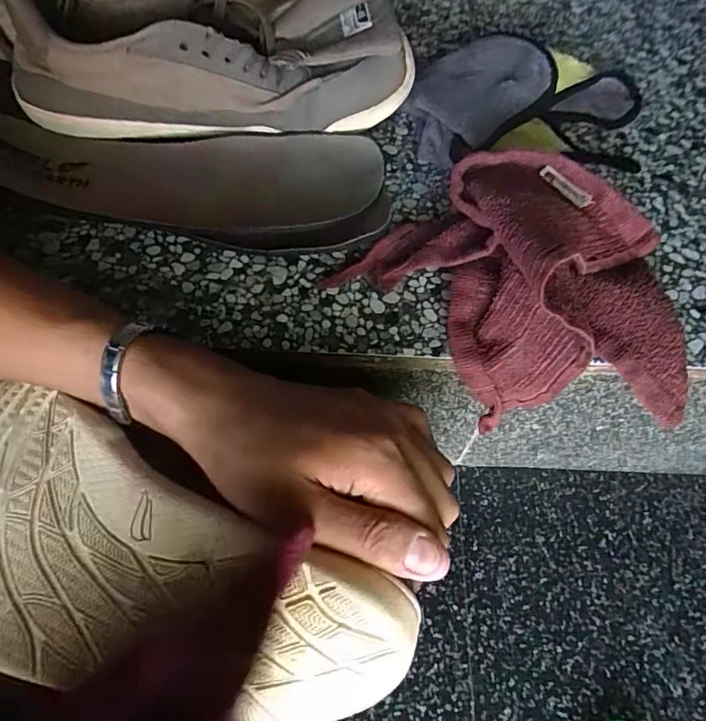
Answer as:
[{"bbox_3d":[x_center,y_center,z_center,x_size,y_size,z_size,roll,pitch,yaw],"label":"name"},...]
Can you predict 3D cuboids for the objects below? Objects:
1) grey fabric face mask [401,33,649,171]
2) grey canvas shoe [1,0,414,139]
[{"bbox_3d":[0.135,-0.190,0.387,0.184,0.042,0.107,-2,61,-2],"label":"grey fabric face mask"},{"bbox_3d":[-0.096,-0.212,0.368,0.264,0.084,0.094,-2,61,-2],"label":"grey canvas shoe"}]

